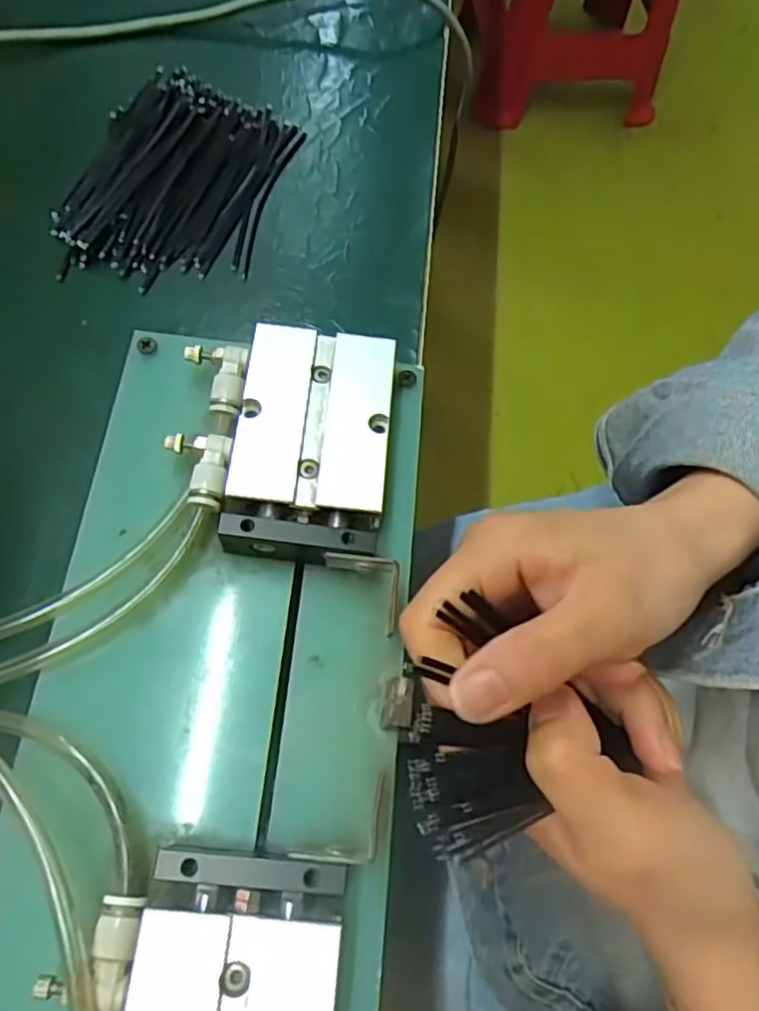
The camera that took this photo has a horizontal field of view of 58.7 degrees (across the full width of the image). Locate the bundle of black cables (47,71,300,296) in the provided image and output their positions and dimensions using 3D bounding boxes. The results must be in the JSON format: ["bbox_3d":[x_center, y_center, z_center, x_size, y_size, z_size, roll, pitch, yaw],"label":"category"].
[{"bbox_3d":[-0.094,-0.155,0.318,0.087,0.017,0.117,14,67,1],"label":"bundle of black cables"}]

